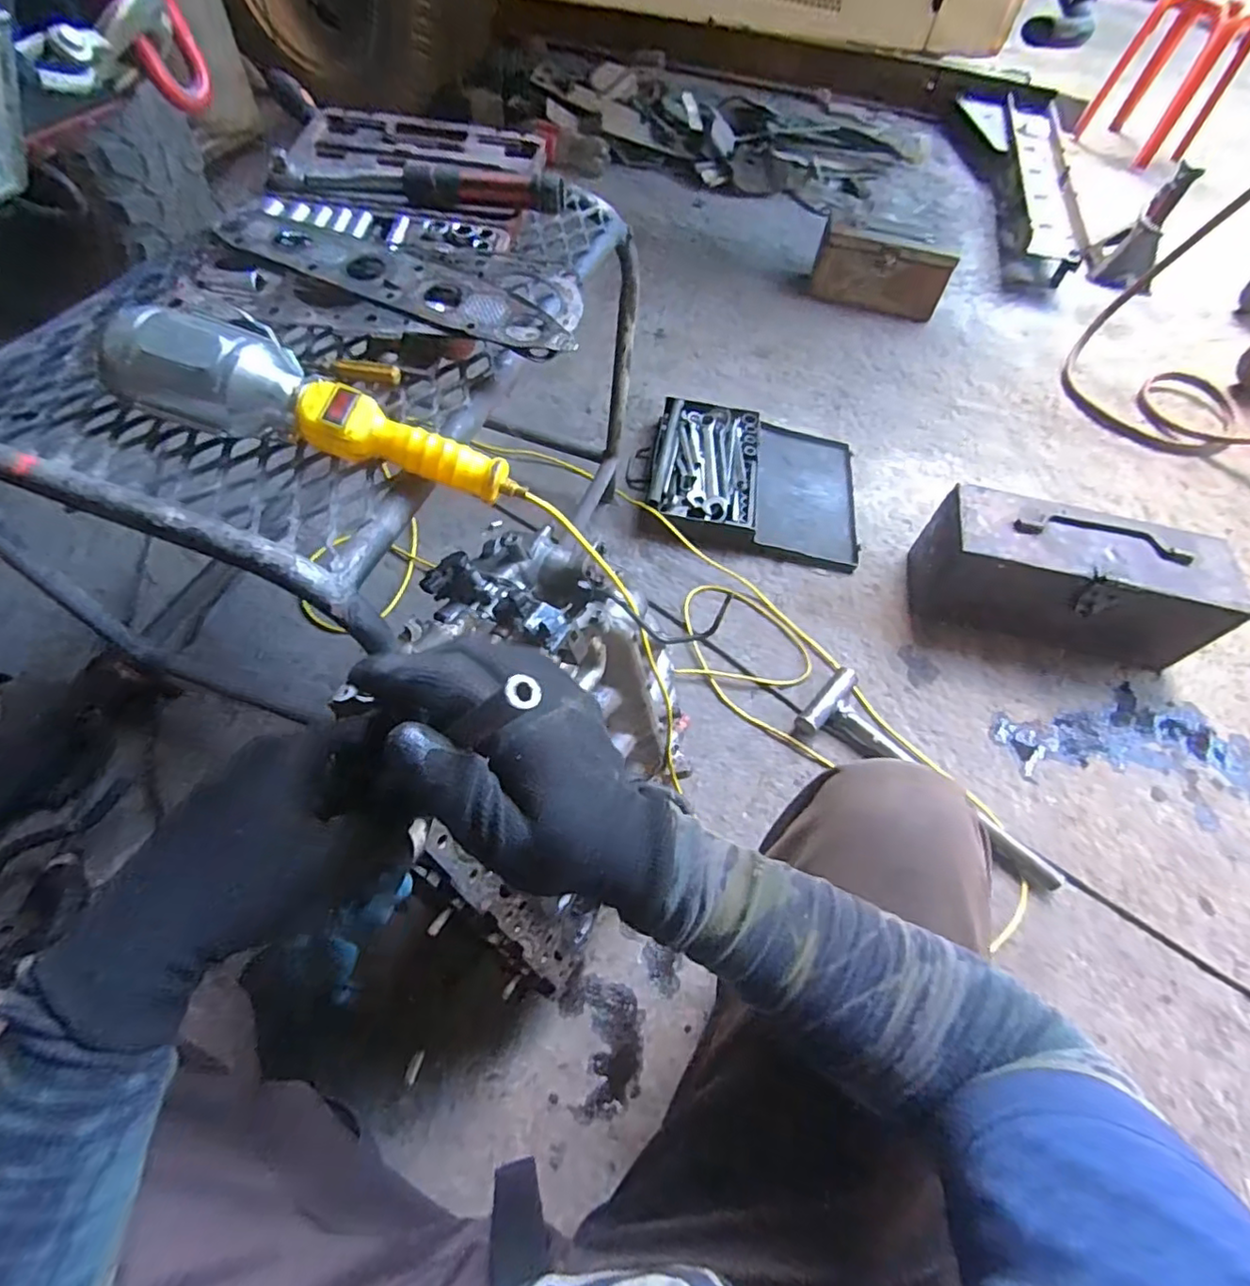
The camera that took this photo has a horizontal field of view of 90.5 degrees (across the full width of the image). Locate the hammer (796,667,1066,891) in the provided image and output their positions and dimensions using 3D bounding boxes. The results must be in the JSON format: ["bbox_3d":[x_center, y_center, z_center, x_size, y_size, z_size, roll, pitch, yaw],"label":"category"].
[{"bbox_3d":[0.444,0.204,0.906,0.401,0.038,0.134,40,63,17],"label":"hammer"}]

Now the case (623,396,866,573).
[{"bbox_3d":[0.241,-0.331,1.202,0.440,0.056,0.357,11,58,1],"label":"case"}]

